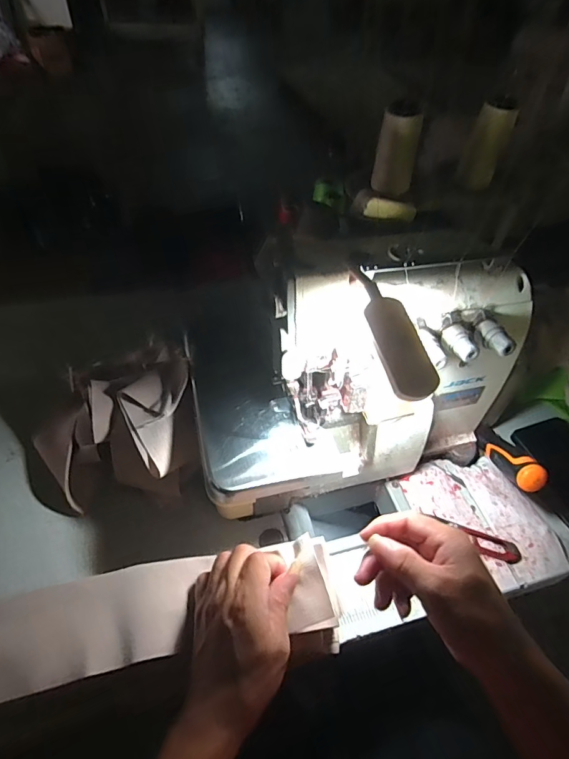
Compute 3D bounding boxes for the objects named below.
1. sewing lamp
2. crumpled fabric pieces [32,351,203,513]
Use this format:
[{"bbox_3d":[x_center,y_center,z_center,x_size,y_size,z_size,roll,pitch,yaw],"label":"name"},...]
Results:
[{"bbox_3d":[0.076,-0.038,0.303,0.031,0.021,0.108,-13,68,-16],"label":"sewing lamp"},{"bbox_3d":[-0.172,0.061,0.439,0.168,0.095,0.140,-12,52,-16],"label":"crumpled fabric pieces"}]

